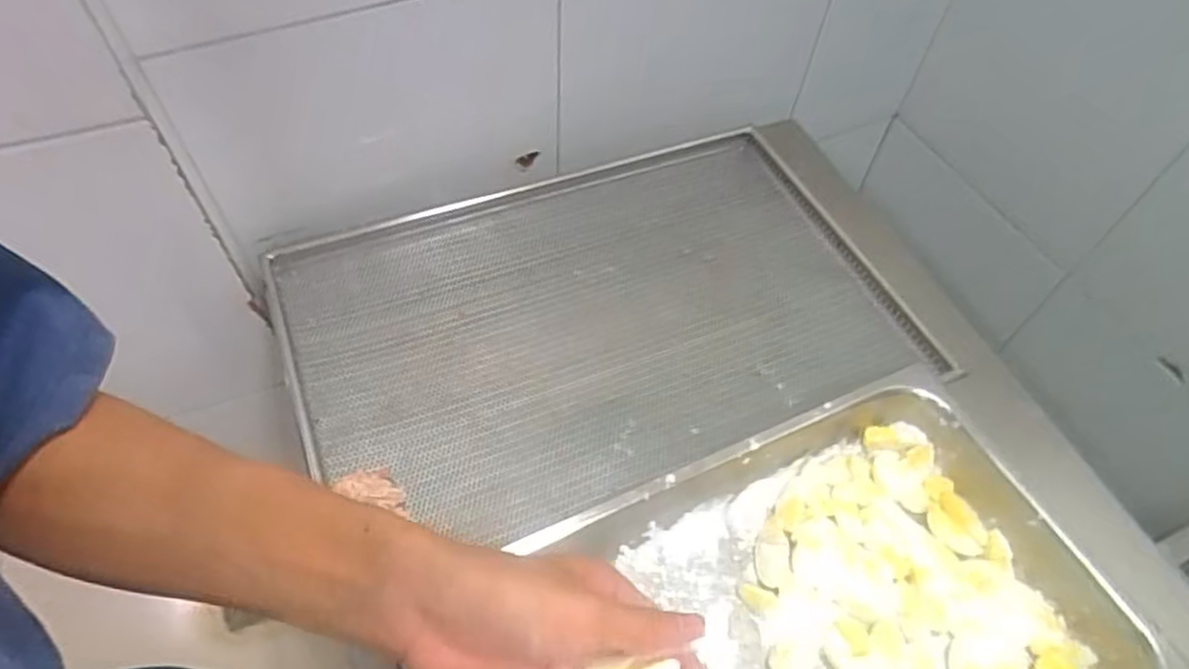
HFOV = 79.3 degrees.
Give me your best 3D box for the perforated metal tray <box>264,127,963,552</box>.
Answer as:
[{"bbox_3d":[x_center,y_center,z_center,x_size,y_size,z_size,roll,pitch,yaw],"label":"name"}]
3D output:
[{"bbox_3d":[0.006,-0.022,0.736,0.605,0.057,0.402,-18,59,-14],"label":"perforated metal tray"}]

